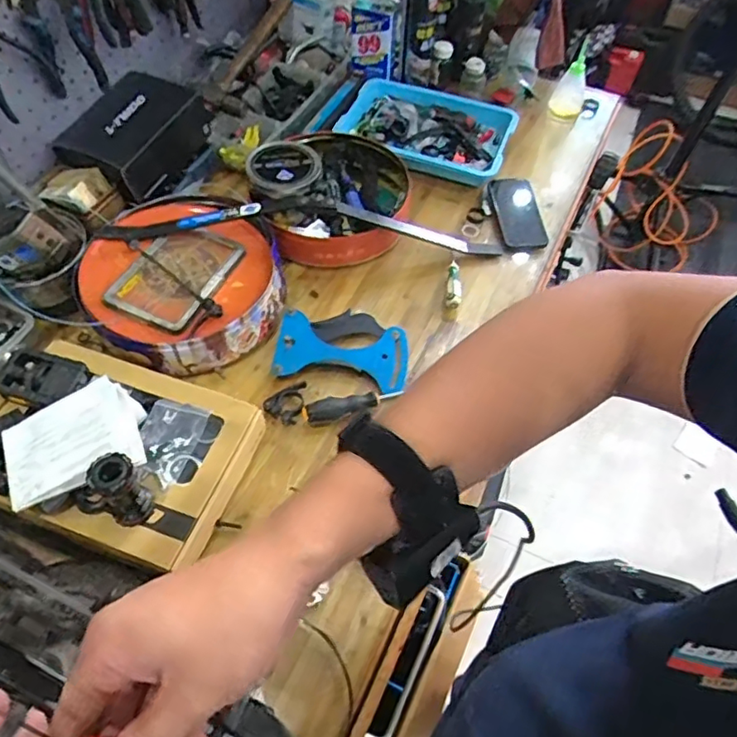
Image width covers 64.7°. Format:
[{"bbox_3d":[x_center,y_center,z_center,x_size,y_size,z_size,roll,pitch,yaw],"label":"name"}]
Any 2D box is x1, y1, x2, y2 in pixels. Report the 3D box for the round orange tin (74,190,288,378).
[{"bbox_3d":[-0.268,-0.135,0.874,0.274,0.081,0.291,13,56,7],"label":"round orange tin"}]

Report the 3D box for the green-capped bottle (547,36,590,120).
[{"bbox_3d":[0.423,-0.595,1.200,0.069,0.149,0.038,19,57,11],"label":"green-capped bottle"}]

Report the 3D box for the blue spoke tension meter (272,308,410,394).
[{"bbox_3d":[-0.036,-0.032,0.862,0.193,0.036,0.127,6,56,3],"label":"blue spoke tension meter"}]

